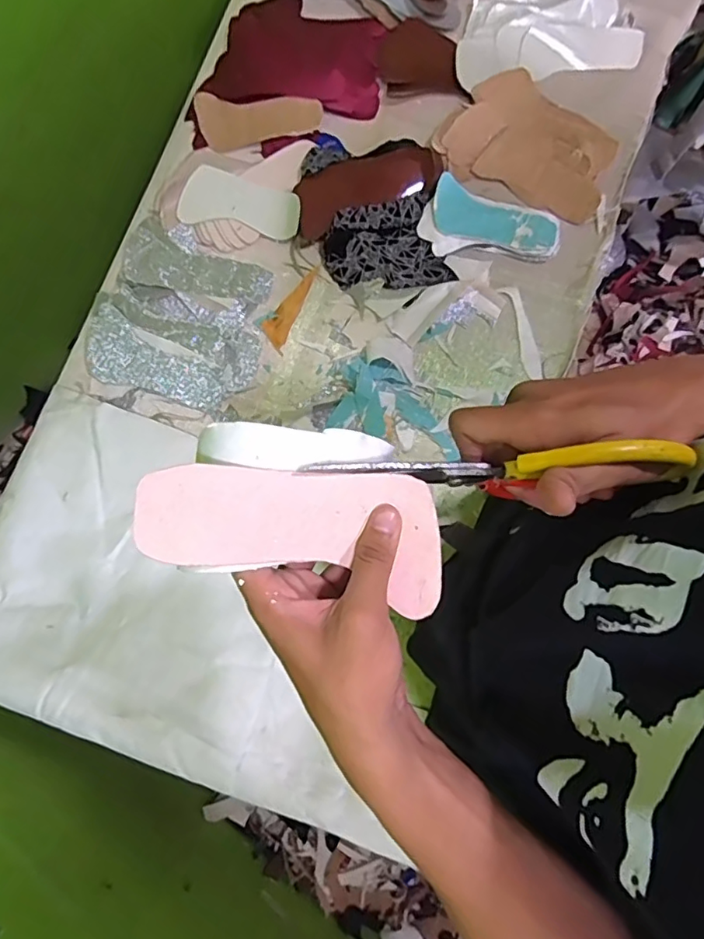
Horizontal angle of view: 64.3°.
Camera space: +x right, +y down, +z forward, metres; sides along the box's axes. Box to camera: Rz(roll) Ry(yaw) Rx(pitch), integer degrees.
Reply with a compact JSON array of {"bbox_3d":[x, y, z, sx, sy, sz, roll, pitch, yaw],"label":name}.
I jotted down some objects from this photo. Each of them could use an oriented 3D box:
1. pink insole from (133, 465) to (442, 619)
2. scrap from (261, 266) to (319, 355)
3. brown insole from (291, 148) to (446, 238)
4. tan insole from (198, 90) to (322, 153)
[{"bbox_3d":[-0.031,0.032,0.294,0.153,0.022,0.067,8,80,-9],"label":"pink insole"},{"bbox_3d":[-0.083,-0.210,0.721,0.037,0.008,0.118,21,81,5],"label":"scrap"},{"bbox_3d":[0.015,-0.369,0.718,0.186,0.032,0.072,-24,80,-3],"label":"brown insole"},{"bbox_3d":[-0.128,-0.471,0.754,0.168,0.025,0.064,7,80,2],"label":"tan insole"}]

